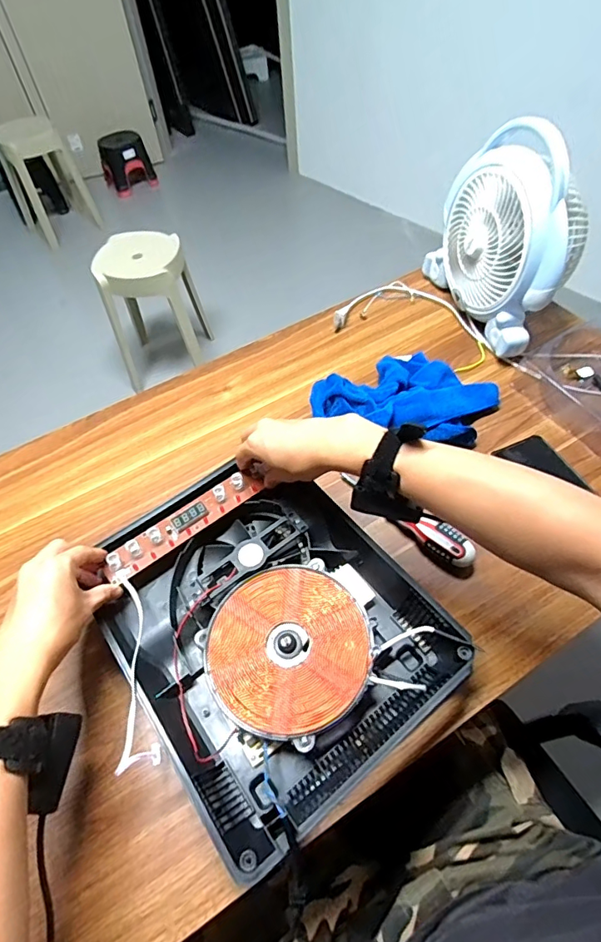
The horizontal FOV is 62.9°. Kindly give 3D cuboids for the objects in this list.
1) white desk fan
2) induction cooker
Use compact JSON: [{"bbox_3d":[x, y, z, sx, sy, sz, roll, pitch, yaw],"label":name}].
[{"bbox_3d":[0.304,-0.340,0.707,0.126,0.238,0.263,-20,56,-10],"label":"white desk fan"},{"bbox_3d":[-0.037,0.147,0.501,0.265,0.051,0.331,-34,60,-19],"label":"induction cooker"}]

